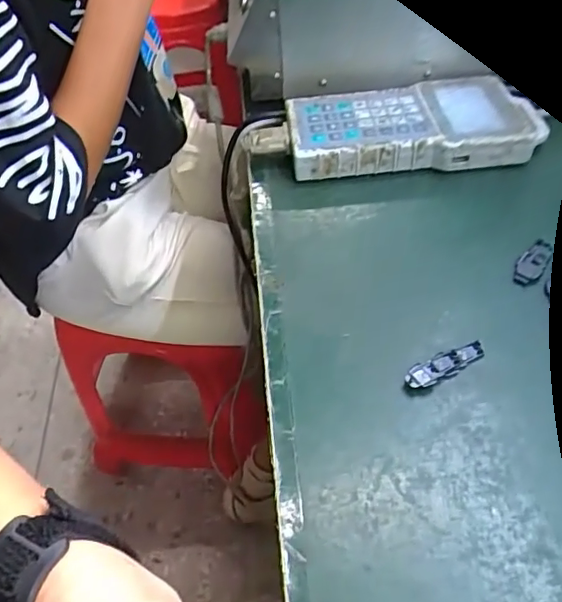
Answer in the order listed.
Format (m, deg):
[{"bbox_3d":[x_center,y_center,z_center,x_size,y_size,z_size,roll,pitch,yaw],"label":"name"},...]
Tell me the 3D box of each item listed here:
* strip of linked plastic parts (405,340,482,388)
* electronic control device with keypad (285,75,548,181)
[{"bbox_3d":[0.103,0.041,0.352,0.056,0.008,0.015,-22,49,-14],"label":"strip of linked plastic parts"},{"bbox_3d":[0.110,-0.157,0.509,0.204,0.034,0.102,-5,47,1],"label":"electronic control device with keypad"}]

